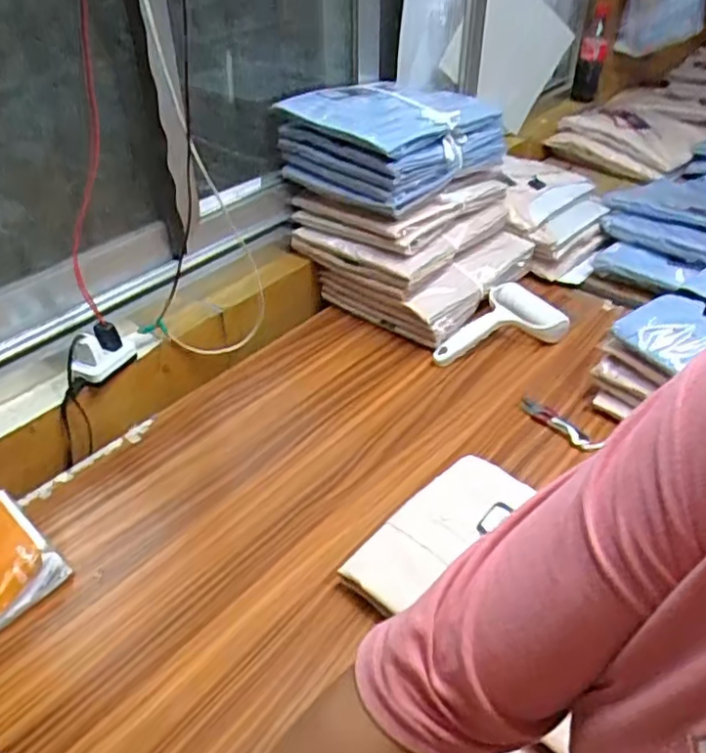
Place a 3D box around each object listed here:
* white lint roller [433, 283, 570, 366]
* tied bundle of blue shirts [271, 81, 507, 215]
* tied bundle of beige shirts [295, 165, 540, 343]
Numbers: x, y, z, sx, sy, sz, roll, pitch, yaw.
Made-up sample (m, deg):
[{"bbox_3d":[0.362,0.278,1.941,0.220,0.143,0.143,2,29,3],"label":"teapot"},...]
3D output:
[{"bbox_3d":[0.194,-0.078,0.943,0.201,0.044,0.108,-12,40,-13],"label":"white lint roller"},{"bbox_3d":[0.063,-0.346,0.944,0.200,0.101,0.268,29,48,32],"label":"tied bundle of blue shirts"},{"bbox_3d":[0.094,-0.205,1.004,0.268,0.161,0.269,27,47,30],"label":"tied bundle of beige shirts"}]

